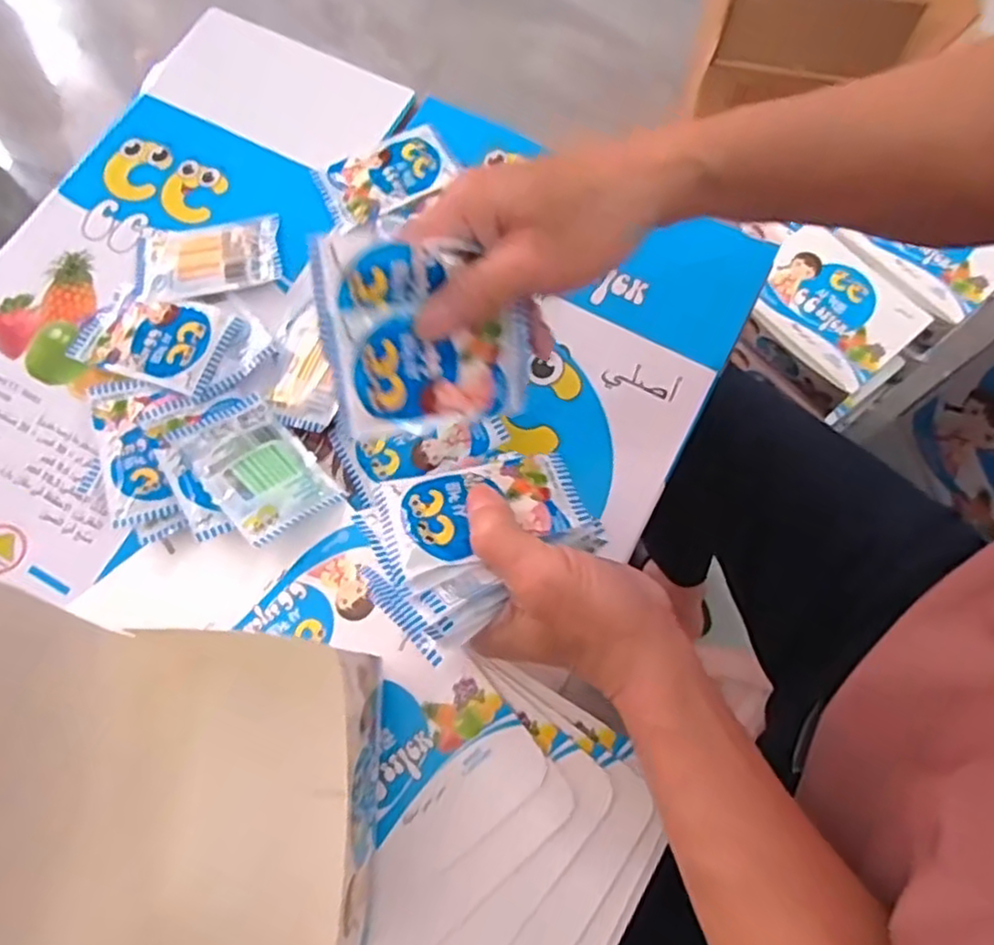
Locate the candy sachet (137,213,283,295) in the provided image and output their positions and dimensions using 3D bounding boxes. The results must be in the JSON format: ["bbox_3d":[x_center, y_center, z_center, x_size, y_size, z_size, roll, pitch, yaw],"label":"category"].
[{"bbox_3d":[-0.208,-0.156,0.518,0.101,0.010,0.064,-7,71,-2],"label":"candy sachet"}]

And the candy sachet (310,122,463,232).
[{"bbox_3d":[-0.082,-0.223,0.538,0.098,0.012,0.065,-22,72,-7],"label":"candy sachet"}]

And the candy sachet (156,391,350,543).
[{"bbox_3d":[-0.152,-0.004,0.454,0.066,0.010,0.101,-35,68,-33],"label":"candy sachet"}]

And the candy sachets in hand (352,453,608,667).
[{"bbox_3d":[-0.012,0.026,0.363,0.117,0.035,0.088,-36,75,-11],"label":"candy sachets in hand"}]

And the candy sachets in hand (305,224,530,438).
[{"bbox_3d":[-0.032,-0.069,0.356,0.104,0.097,0.013,-8,28,-17],"label":"candy sachets in hand"}]

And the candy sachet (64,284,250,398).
[{"bbox_3d":[-0.236,-0.094,0.495,0.106,0.015,0.066,19,72,6],"label":"candy sachet"}]

